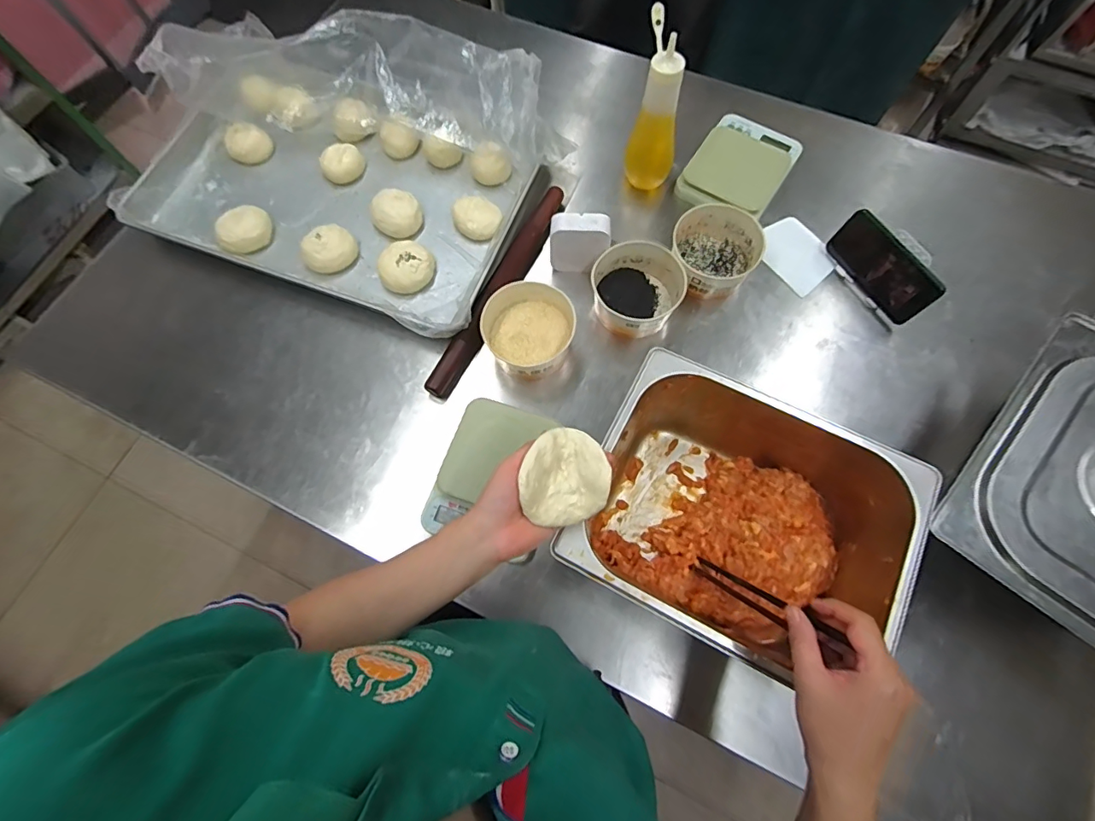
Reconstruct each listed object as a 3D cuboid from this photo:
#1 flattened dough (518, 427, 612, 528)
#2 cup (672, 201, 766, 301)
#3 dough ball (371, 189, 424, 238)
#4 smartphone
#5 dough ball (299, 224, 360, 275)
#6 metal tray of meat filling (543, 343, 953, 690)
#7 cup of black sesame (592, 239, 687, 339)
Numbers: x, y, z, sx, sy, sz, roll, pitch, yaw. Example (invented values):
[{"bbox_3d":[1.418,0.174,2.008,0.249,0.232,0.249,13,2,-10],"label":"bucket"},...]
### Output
[{"bbox_3d":[0.020,0.063,0.472,0.079,0.039,0.091,9,71,5],"label":"flattened dough"},{"bbox_3d":[0.250,-0.232,0.735,0.118,0.073,0.124,-1,71,1],"label":"cup"},{"bbox_3d":[-0.241,-0.318,0.784,0.074,0.039,0.081,-1,71,1],"label":"dough ball"},{"bbox_3d":[0.476,-0.204,0.705,0.014,0.086,0.163,-21,66,-22],"label":"smartphone"},{"bbox_3d":[-0.344,-0.255,0.771,0.084,0.035,0.069,-39,74,-11],"label":"dough ball"},{"bbox_3d":[0.207,0.116,0.561,0.321,0.155,0.267,23,73,9],"label":"metal tray of meat filling"},{"bbox_3d":[0.130,-0.177,0.729,0.118,0.073,0.122,-1,71,1],"label":"cup of black sesame"}]

